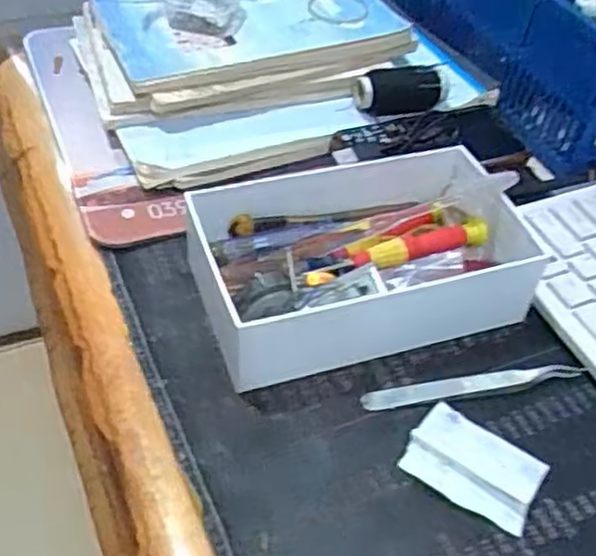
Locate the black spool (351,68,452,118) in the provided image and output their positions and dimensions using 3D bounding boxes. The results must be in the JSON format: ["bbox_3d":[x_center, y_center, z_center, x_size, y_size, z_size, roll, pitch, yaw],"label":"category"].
[{"bbox_3d":[0.070,-0.125,0.502,0.064,0.027,0.022,3,47,-3],"label":"black spool"}]

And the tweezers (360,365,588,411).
[{"bbox_3d":[0.089,0.055,0.378,0.115,0.004,0.013,-5,48,-10],"label":"tweezers"}]

